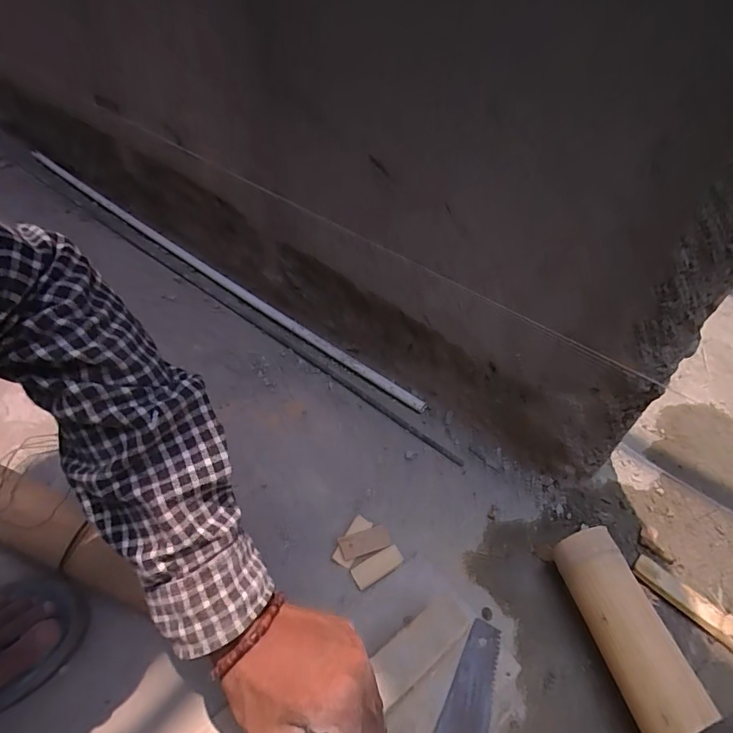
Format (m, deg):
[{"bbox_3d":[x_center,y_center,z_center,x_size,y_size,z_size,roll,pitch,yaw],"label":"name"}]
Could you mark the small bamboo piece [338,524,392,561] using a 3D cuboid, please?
[{"bbox_3d":[-0.002,0.207,0.541,0.059,0.010,0.028,-12,48,-16],"label":"small bamboo piece"}]

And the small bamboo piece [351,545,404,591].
[{"bbox_3d":[0.013,0.229,0.526,0.060,0.007,0.024,-21,51,-23],"label":"small bamboo piece"}]

